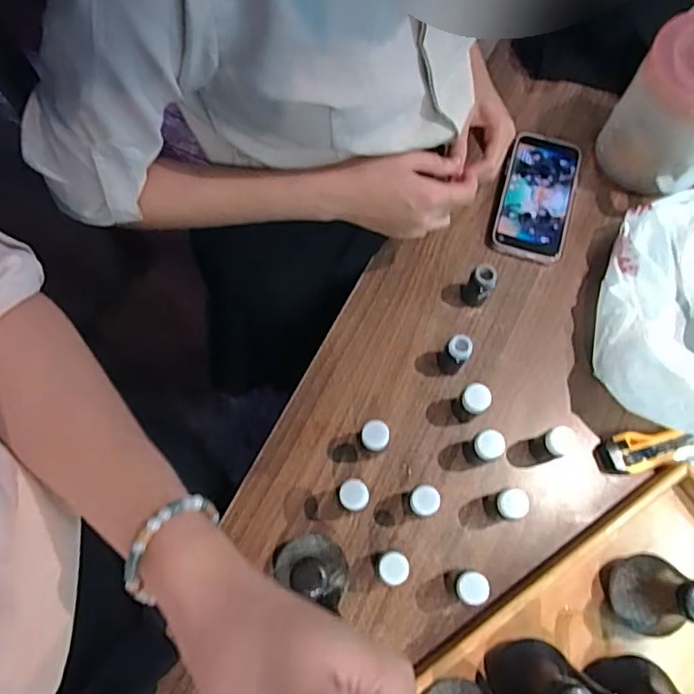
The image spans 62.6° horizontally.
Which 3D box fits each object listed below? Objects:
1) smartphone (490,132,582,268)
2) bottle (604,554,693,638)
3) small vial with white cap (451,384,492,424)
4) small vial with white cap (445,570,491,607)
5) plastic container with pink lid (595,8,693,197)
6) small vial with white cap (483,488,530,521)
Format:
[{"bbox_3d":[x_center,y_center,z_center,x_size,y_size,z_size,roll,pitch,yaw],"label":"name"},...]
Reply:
[{"bbox_3d":[0.226,-0.180,0.676,0.084,0.015,0.170,15,71,4],"label":"smartphone"},{"bbox_3d":[0.269,0.215,0.484,0.067,0.093,0.063,0,71,-1],"label":"bottle"},{"bbox_3d":[0.122,0.057,0.565,0.027,0.056,0.027,0,71,-1],"label":"small vial with white cap"},{"bbox_3d":[0.106,0.212,0.506,0.025,0.063,0.025,2,71,-1],"label":"small vial with white cap"},{"bbox_3d":[0.352,-0.249,0.615,0.116,0.159,0.103,35,74,10],"label":"plastic container with pink lid"},{"bbox_3d":[0.149,0.149,0.534,0.027,0.052,0.026,0,71,-1],"label":"small vial with white cap"}]

